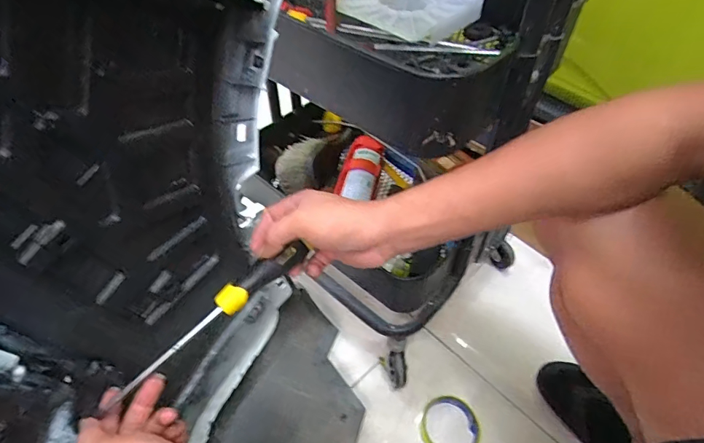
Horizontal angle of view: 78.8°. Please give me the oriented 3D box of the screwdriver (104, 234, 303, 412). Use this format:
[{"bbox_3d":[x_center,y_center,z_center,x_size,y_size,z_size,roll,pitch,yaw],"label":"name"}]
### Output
[{"bbox_3d":[-0.127,0.088,0.408,0.202,0.029,0.020,-39,58,-9],"label":"screwdriver"}]

